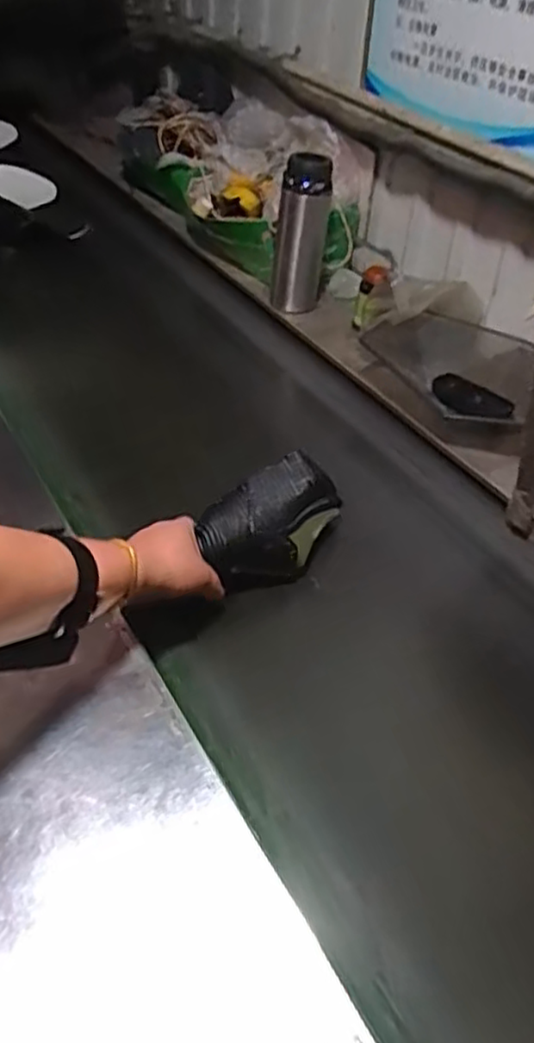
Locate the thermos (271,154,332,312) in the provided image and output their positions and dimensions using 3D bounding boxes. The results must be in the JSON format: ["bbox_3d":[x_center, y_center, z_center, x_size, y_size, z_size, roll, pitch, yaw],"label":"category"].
[{"bbox_3d":[0.054,-0.448,1.099,0.079,0.228,0.076,4,43,1],"label":"thermos"}]

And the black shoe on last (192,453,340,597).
[{"bbox_3d":[0.010,0.006,0.742,0.169,0.086,0.087,-31,54,-32],"label":"black shoe on last"}]

